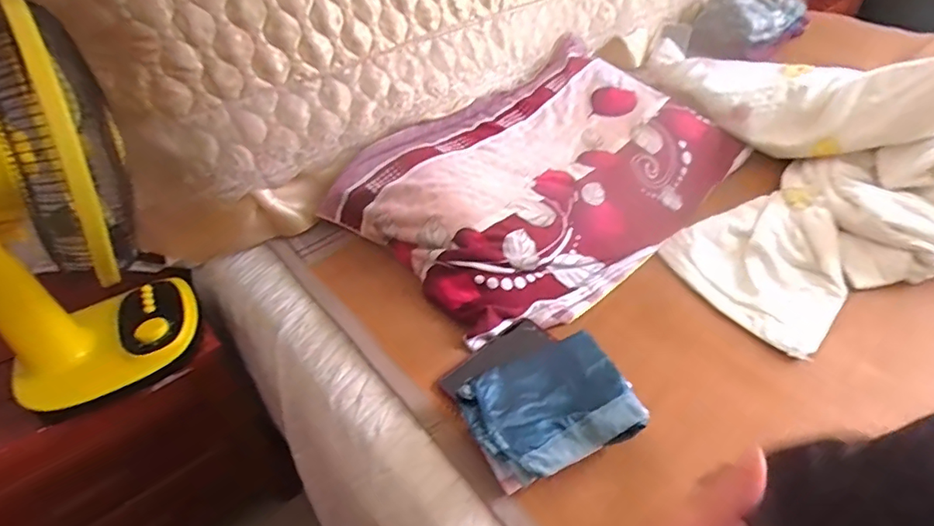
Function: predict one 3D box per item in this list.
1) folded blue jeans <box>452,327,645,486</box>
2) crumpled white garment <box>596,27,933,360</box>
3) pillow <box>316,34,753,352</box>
[{"bbox_3d":[0.091,0.165,0.596,0.176,0.048,0.141,-18,43,-14],"label":"folded blue jeans"},{"bbox_3d":[0.593,-0.214,0.879,0.594,0.194,0.740,-5,41,1],"label":"crumpled white garment"},{"bbox_3d":[0.139,-0.148,0.887,0.640,0.141,0.401,-31,47,-26],"label":"pillow"}]

